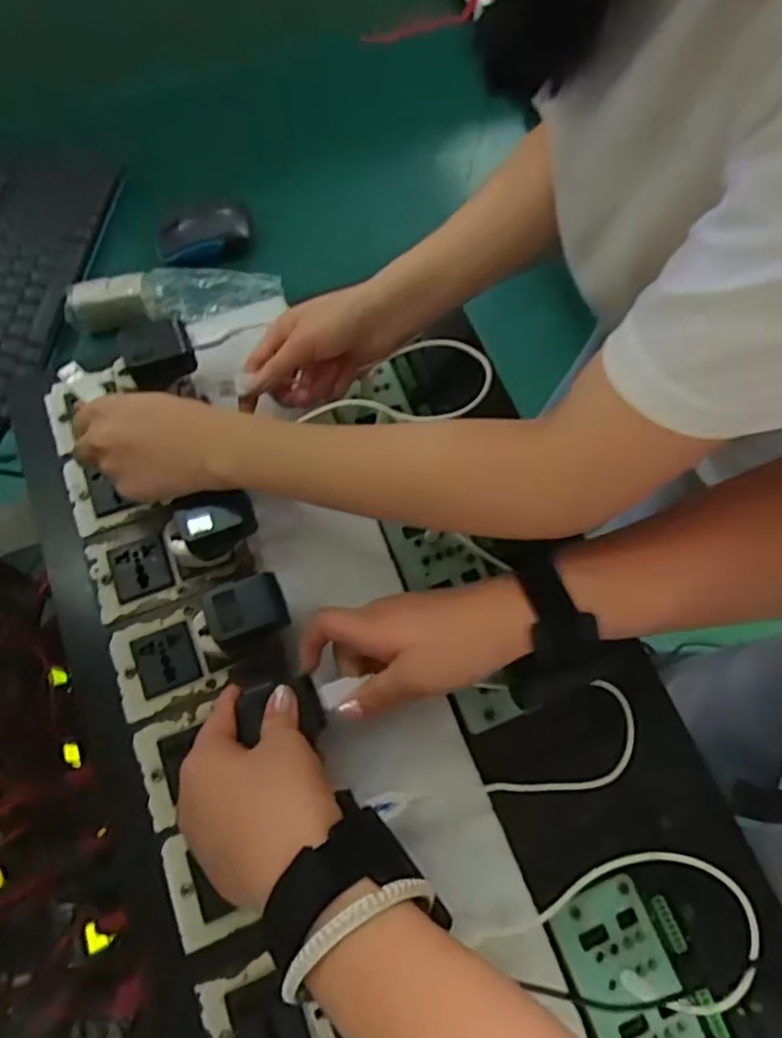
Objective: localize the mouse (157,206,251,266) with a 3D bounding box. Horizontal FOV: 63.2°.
[{"bbox_3d":[-0.179,-0.270,0.610,0.089,0.030,0.051,-16,69,-6],"label":"mouse"}]

